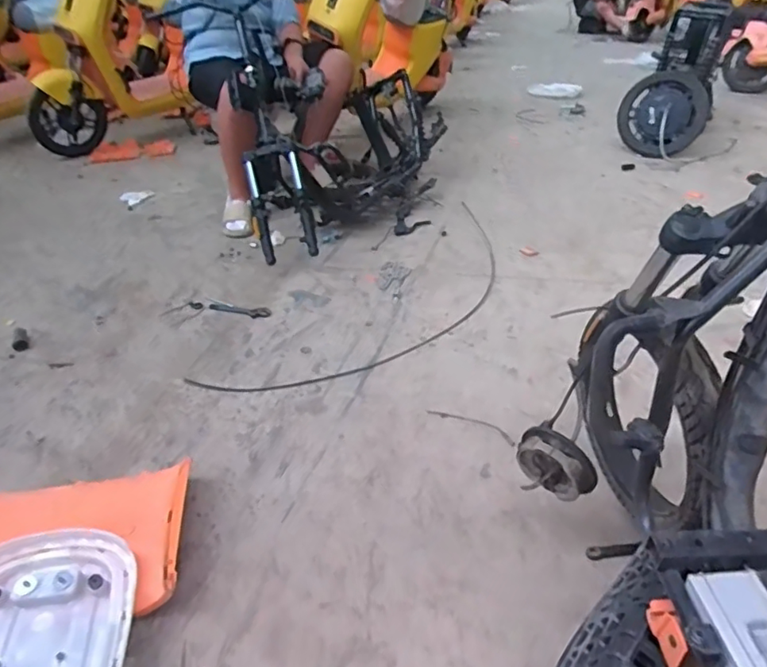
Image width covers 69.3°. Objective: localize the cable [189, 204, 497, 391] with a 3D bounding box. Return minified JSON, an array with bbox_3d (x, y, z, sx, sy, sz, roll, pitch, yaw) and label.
[{"bbox_3d":[0.085,-0.122,1.648,0.400,0.016,1.331,22,41,28],"label":"cable"}]

